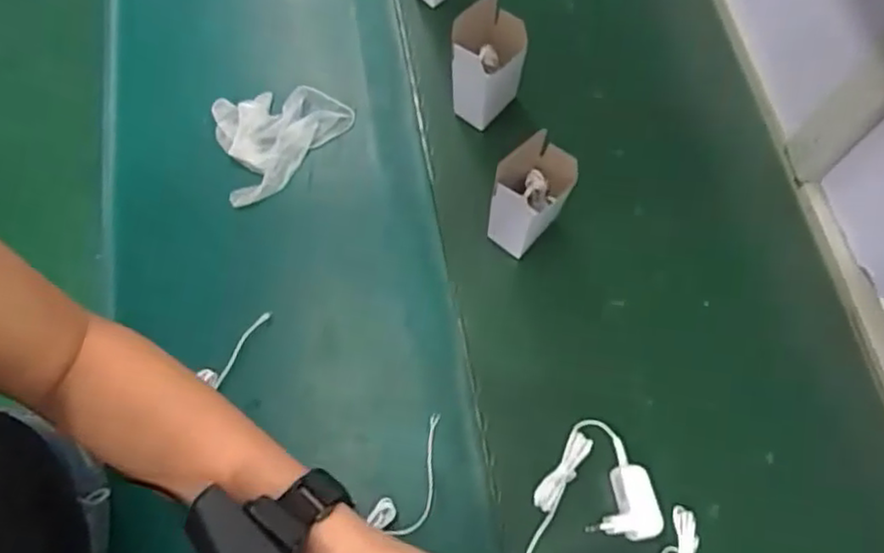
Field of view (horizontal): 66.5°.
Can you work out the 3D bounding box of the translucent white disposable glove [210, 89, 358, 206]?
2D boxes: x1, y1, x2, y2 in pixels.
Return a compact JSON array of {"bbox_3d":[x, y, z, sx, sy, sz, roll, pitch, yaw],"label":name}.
[{"bbox_3d":[-0.171,-0.153,0.749,0.146,0.020,0.129,-17,68,-15],"label":"translucent white disposable glove"}]

